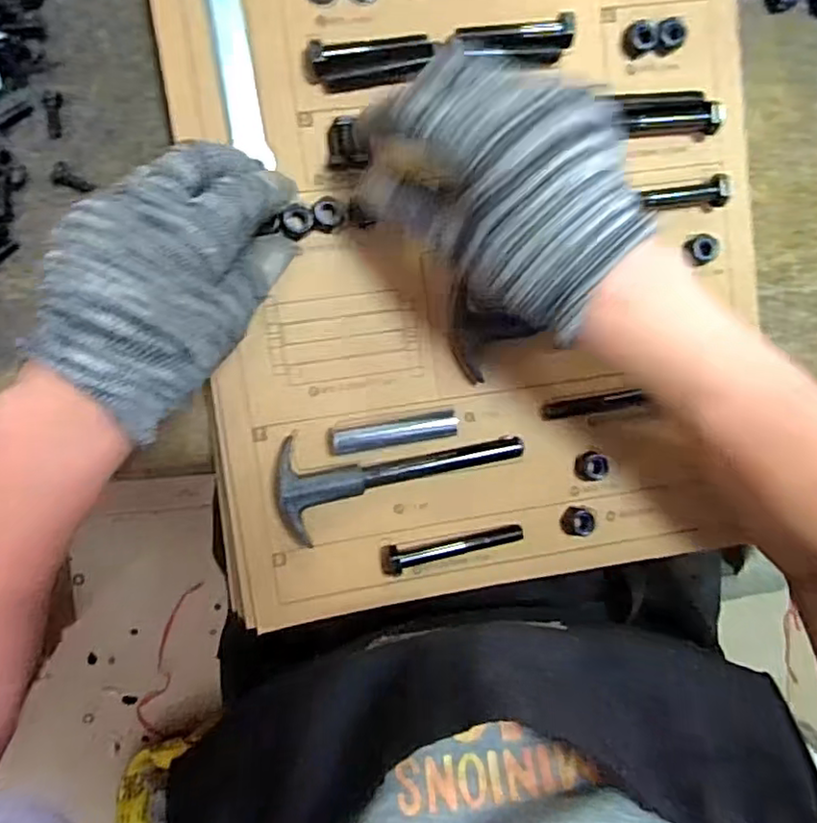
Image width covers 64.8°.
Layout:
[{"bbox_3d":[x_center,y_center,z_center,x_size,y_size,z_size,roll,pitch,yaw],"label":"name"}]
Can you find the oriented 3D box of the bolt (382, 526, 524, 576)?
[{"bbox_3d":[0.024,0.074,0.346,0.077,0.017,0.015,-10,98,-6],"label":"bolt"}]

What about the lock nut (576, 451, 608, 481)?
[{"bbox_3d":[0.102,0.031,0.357,0.016,0.007,0.016,-1,97,-7],"label":"lock nut"}]

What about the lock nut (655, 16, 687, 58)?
[{"bbox_3d":[0.137,-0.195,0.336,0.016,0.008,0.016,-1,97,-7],"label":"lock nut"}]

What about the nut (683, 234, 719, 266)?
[{"bbox_3d":[0.159,-0.088,0.350,0.015,0.009,0.017,-15,99,-5],"label":"nut"}]

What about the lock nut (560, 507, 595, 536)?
[{"bbox_3d":[0.094,0.062,0.357,0.016,0.010,0.014,10,96,-8],"label":"lock nut"}]

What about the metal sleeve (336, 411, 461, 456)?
[{"bbox_3d":[-0.007,0.011,0.338,0.064,0.015,0.014,-10,98,-6],"label":"metal sleeve"}]

